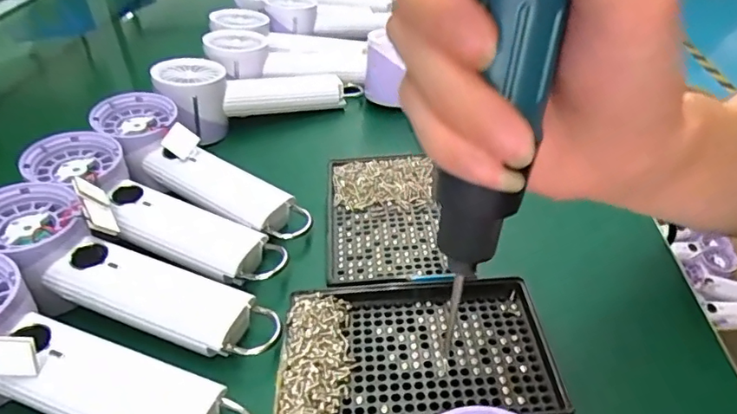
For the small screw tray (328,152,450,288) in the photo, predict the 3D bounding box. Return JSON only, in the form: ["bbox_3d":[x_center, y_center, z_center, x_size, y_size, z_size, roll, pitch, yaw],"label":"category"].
[{"bbox_3d":[0.011,0.005,0.378,0.078,0.016,0.131,-3,37,0],"label":"small screw tray"}]

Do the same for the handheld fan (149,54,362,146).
[{"bbox_3d":[-0.099,-0.102,0.519,0.195,0.061,0.057,-5,35,-25],"label":"handheld fan"}]

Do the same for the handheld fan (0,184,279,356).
[{"bbox_3d":[-0.144,0.041,0.321,0.197,0.040,0.059,23,42,10],"label":"handheld fan"}]

